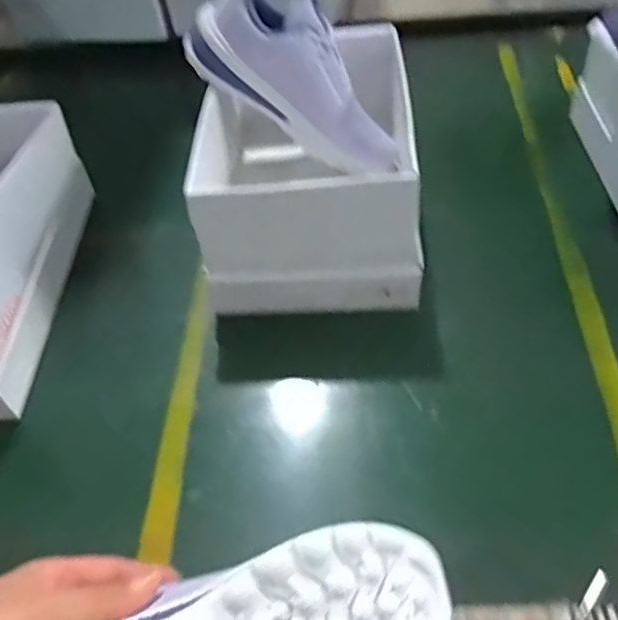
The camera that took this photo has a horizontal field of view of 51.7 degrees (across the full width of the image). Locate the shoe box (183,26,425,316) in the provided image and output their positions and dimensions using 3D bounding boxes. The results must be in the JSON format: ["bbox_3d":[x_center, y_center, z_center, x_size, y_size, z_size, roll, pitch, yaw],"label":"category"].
[{"bbox_3d":[-0.002,-0.144,0.615,0.187,0.125,0.261,-3,49,2],"label":"shoe box"}]

